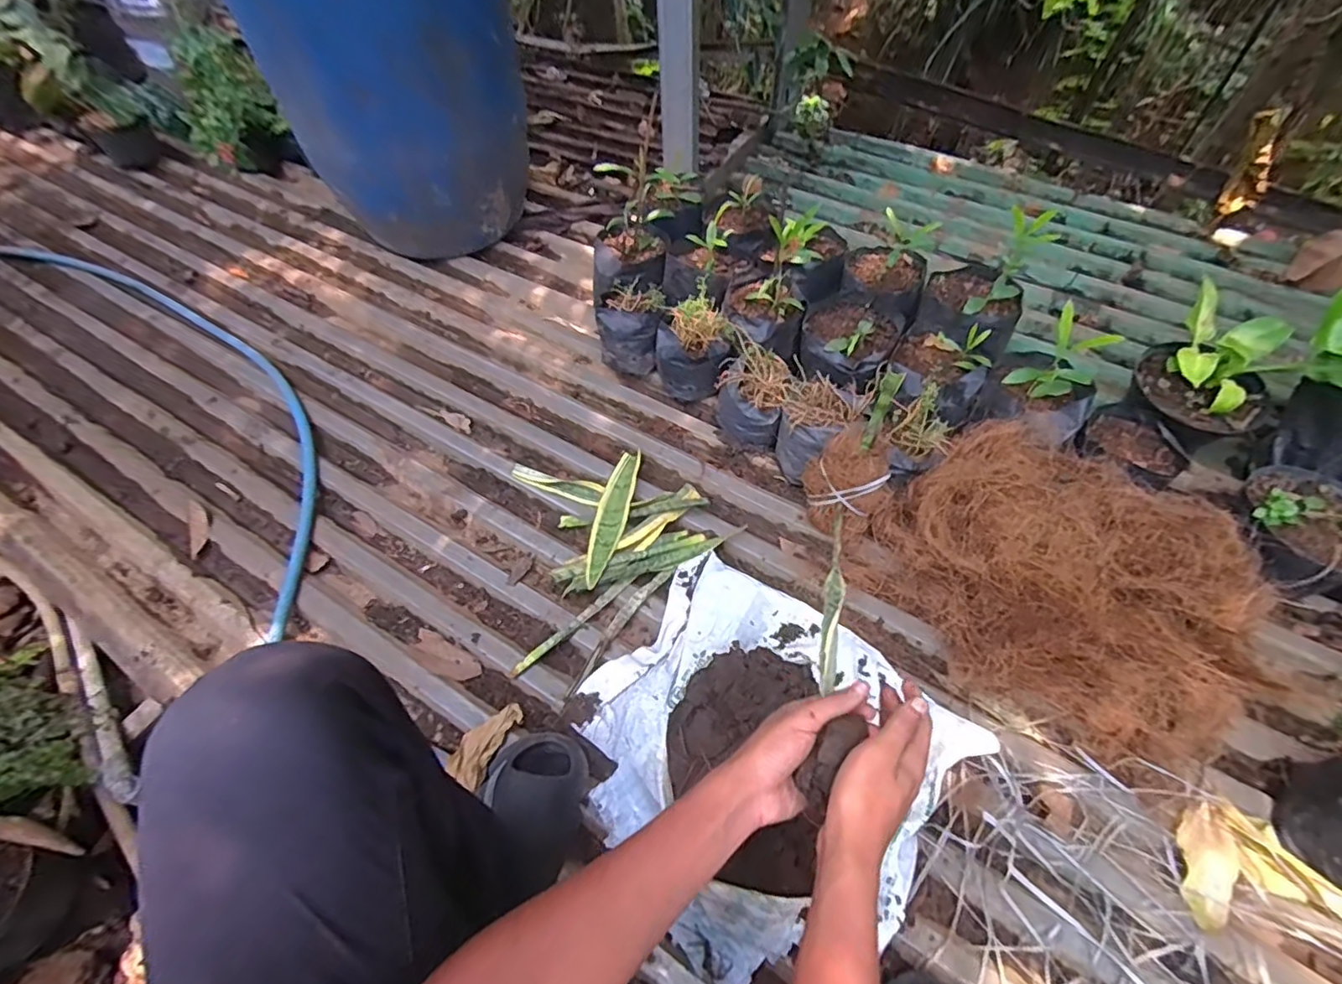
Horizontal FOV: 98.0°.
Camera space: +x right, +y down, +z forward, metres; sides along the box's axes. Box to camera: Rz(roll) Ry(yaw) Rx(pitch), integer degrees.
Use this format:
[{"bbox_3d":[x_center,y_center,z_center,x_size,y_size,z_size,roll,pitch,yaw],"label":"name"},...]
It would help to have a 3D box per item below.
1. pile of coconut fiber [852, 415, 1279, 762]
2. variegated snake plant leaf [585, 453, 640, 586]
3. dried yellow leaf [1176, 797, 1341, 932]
[{"bbox_3d":[0.492,0.121,0.744,0.318,0.154,0.436,-36,65,-18],"label":"pile of coconut fiber"},{"bbox_3d":[-0.090,0.033,0.905,0.047,0.030,0.256,6,57,6],"label":"variegated snake plant leaf"},{"bbox_3d":[0.621,0.401,0.635,0.151,0.031,0.114,-5,56,-1],"label":"dried yellow leaf"}]

